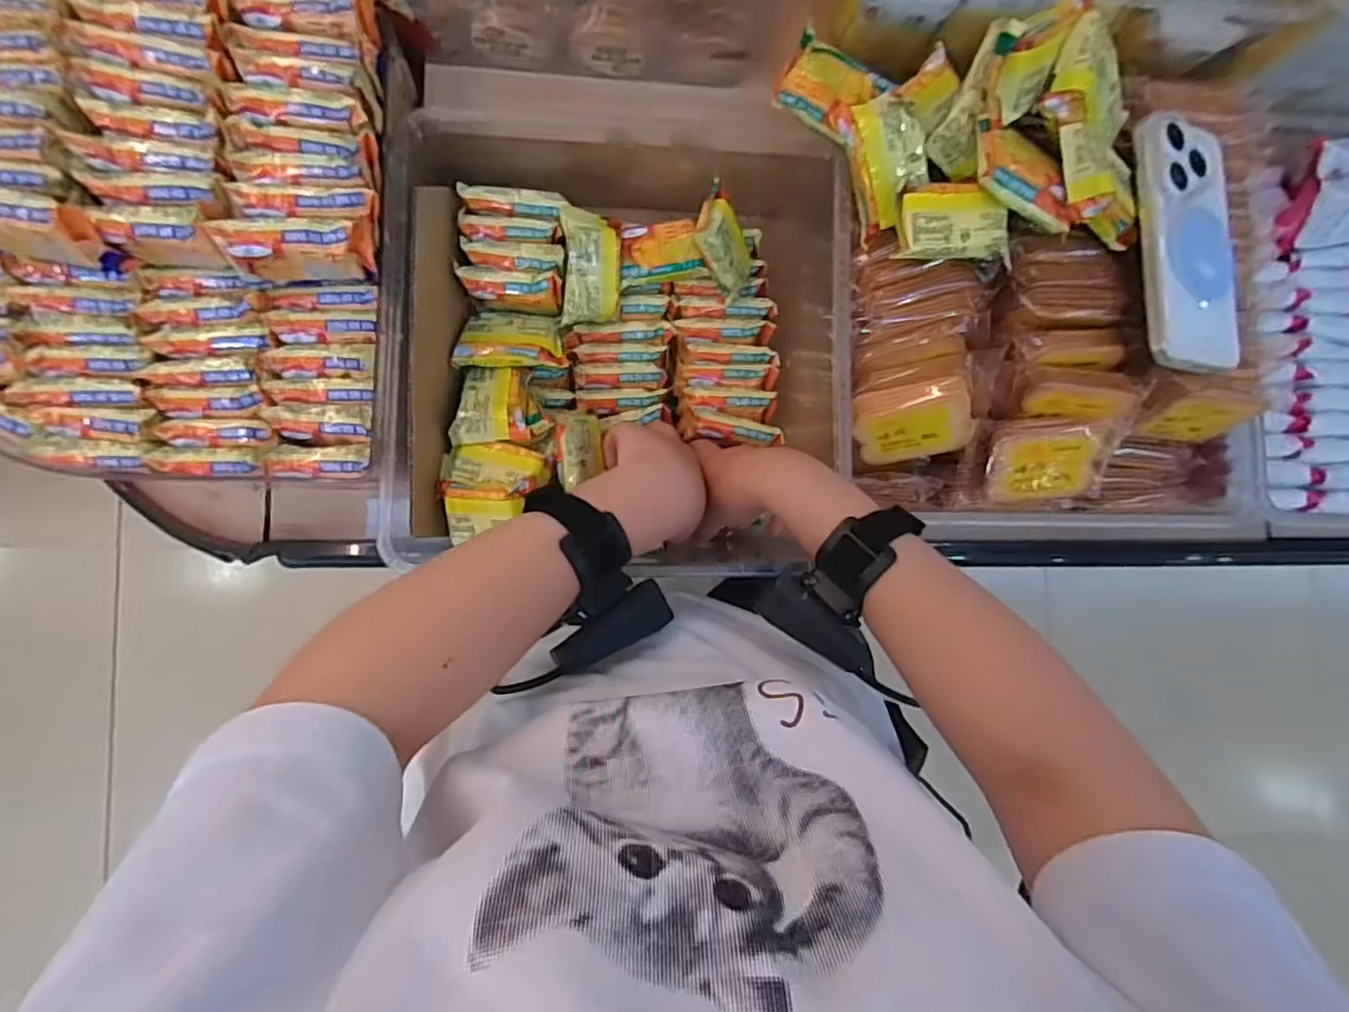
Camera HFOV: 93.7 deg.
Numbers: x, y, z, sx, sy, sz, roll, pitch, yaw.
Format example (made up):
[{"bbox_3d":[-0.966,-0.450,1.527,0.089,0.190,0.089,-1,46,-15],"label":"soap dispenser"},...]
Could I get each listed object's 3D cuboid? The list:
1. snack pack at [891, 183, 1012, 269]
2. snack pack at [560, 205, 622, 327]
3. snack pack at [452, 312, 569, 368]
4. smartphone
[{"bbox_3d":[0.172,-0.171,0.384,0.067,0.008,0.042,4,97,3],"label":"snack pack"},{"bbox_3d":[-0.064,-0.181,0.480,0.045,0.020,0.080,-7,108,-24],"label":"snack pack"},{"bbox_3d":[-0.122,-0.125,0.480,0.078,0.022,0.057,0,47,-6],"label":"snack pack"},{"bbox_3d":[0.323,-0.164,0.394,0.069,0.014,0.155,0,87,-14],"label":"smartphone"}]

